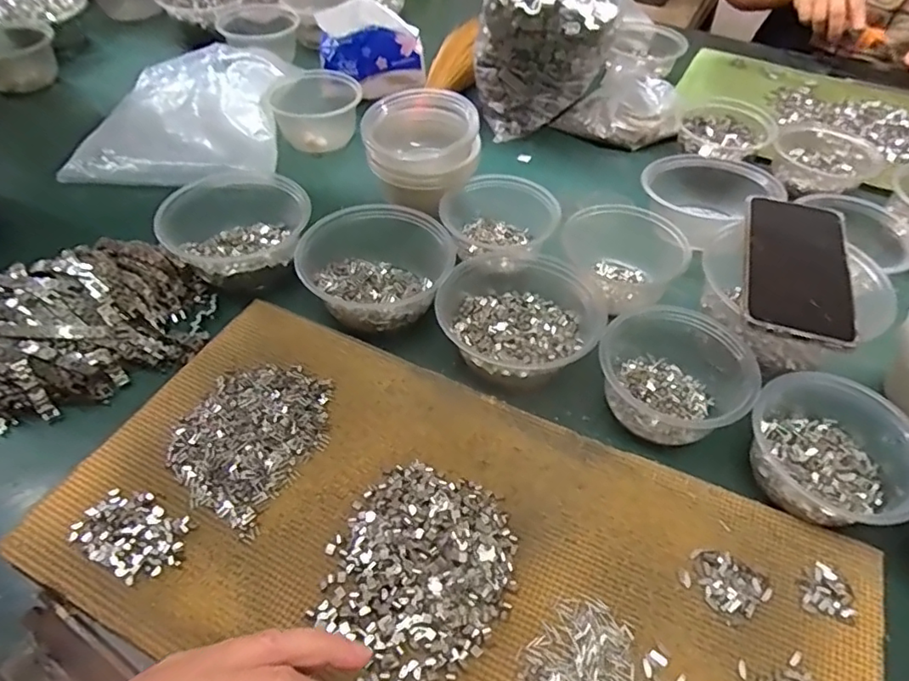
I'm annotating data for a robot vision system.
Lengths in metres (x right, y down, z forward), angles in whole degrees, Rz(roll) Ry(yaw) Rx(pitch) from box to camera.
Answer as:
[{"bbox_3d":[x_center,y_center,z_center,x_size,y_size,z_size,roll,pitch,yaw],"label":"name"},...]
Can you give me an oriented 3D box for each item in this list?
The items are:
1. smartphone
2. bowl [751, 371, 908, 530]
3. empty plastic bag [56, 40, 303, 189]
[{"bbox_3d":[0.274,-0.062,0.461,0.075,0.004,0.157,16,51,11],"label":"smartphone"},{"bbox_3d":[0.271,0.079,0.416,0.101,0.049,0.115,-29,56,-21],"label":"bowl"},{"bbox_3d":[-0.335,-0.291,0.749,0.246,0.052,0.276,6,50,3],"label":"empty plastic bag"}]

